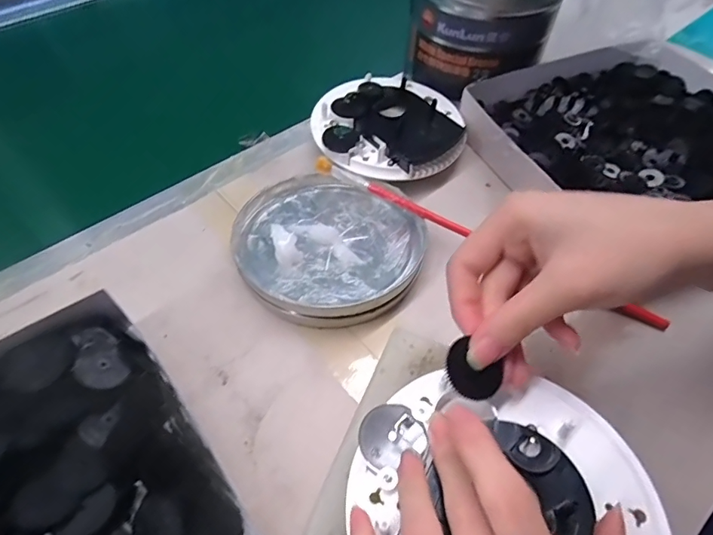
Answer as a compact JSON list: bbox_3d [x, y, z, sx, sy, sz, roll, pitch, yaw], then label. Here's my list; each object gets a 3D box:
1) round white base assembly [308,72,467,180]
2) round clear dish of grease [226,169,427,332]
[{"bbox_3d":[0.027,-0.119,0.361,0.124,0.036,0.119,0,54,0],"label":"round white base assembly"},{"bbox_3d":[-0.021,-0.019,0.303,0.127,0.027,0.119,0,54,0],"label":"round clear dish of grease"}]

